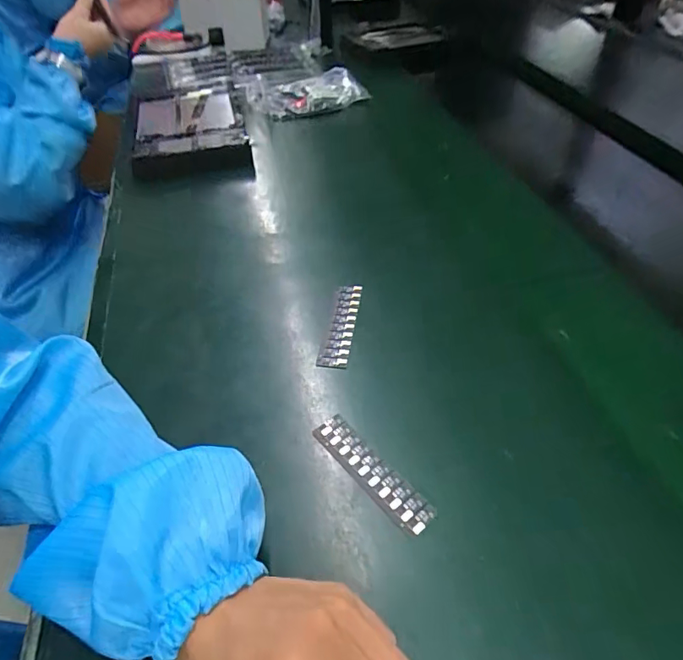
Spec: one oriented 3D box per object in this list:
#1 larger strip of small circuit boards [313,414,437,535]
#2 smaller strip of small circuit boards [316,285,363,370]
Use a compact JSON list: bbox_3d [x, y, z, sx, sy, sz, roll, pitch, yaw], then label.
[{"bbox_3d":[0.020,0.093,0.316,0.023,0.007,0.095,-35,52,-24],"label":"larger strip of small circuit boards"},{"bbox_3d":[0.000,-0.005,0.412,0.023,0.006,0.094,3,47,10],"label":"smaller strip of small circuit boards"}]

